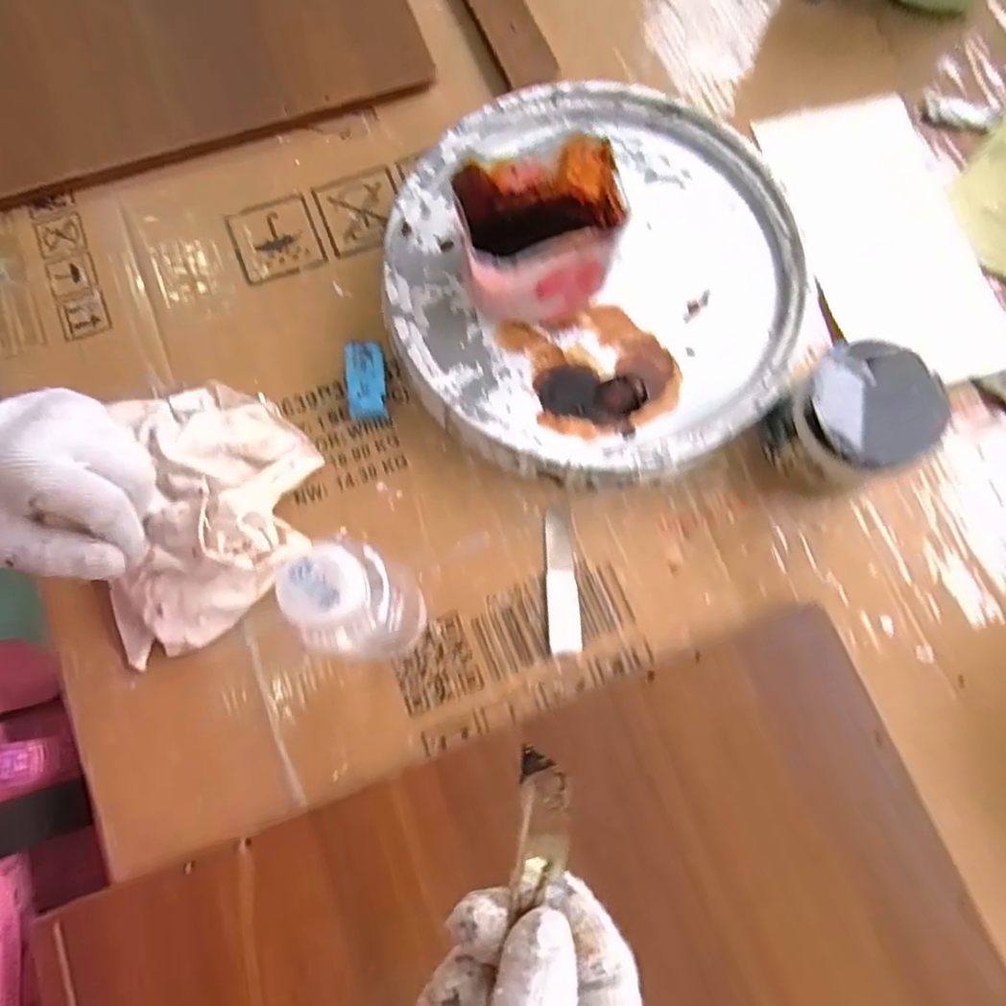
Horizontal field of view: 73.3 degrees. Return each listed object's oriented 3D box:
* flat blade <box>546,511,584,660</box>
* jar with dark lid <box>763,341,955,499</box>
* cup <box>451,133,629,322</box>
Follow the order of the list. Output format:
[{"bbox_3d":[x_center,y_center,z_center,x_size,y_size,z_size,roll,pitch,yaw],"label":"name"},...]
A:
[{"bbox_3d":[0.039,0.053,0.451,0.021,0.004,0.093,-3,75,-1],"label":"flat blade"},{"bbox_3d":[0.218,-0.050,0.429,0.077,0.073,0.074,0,75,0],"label":"jar with dark lid"},{"bbox_3d":[0.022,-0.171,0.438,0.098,0.085,0.080,-13,75,-4],"label":"cup"}]

